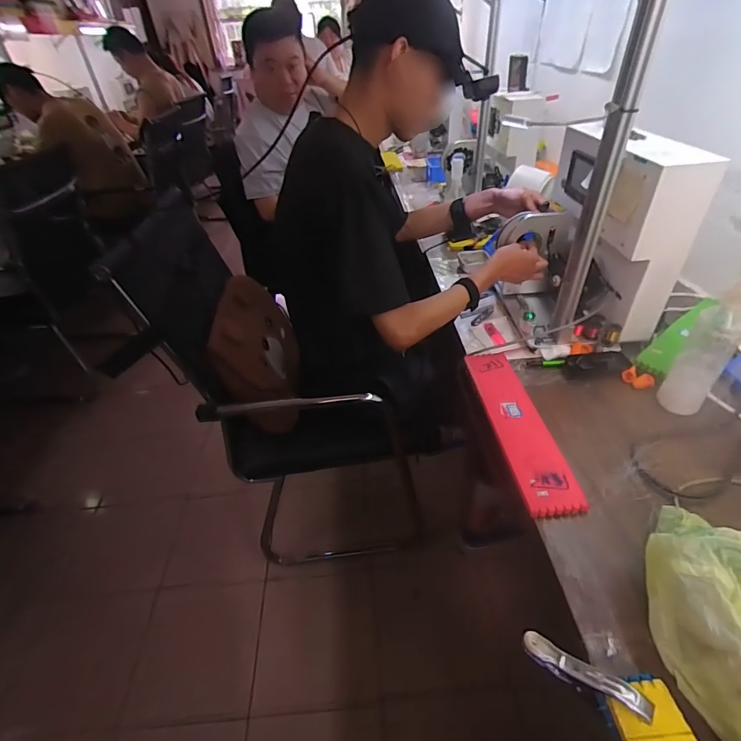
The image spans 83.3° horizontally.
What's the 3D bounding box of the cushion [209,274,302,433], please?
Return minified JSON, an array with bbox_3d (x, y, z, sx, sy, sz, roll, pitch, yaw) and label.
[{"bbox_3d":[-0.245,-0.044,0.972,0.121,0.277,0.332,-9,53,26],"label":"cushion"}]

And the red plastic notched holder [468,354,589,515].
[{"bbox_3d":[0.240,0.083,0.687,0.084,0.015,0.338,-5,39,-1],"label":"red plastic notched holder"}]

